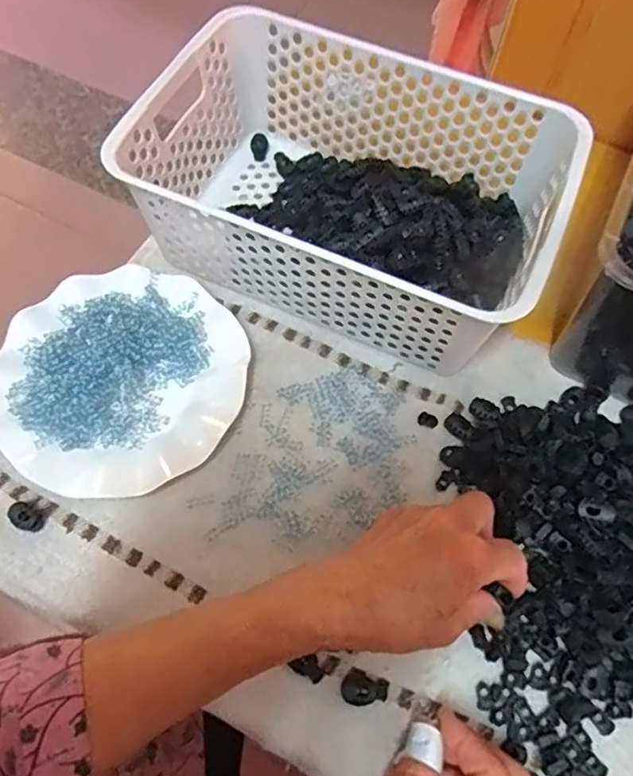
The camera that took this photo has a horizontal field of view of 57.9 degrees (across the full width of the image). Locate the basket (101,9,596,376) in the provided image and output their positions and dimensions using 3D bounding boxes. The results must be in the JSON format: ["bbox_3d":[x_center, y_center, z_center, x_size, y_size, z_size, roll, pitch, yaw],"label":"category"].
[{"bbox_3d":[0.027,-0.157,0.456,0.308,0.105,0.208,20,67,8],"label":"basket"}]

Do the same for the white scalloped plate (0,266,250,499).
[{"bbox_3d":[-0.146,-0.009,0.431,0.178,0.032,0.178,0,66,0],"label":"white scalloped plate"}]

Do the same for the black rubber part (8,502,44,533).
[{"bbox_3d":[-0.201,0.090,0.396,0.024,0.009,0.016,32,70,13],"label":"black rubber part"}]

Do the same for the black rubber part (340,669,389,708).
[{"bbox_3d":[0.030,0.190,0.359,0.028,0.006,0.020,17,67,7],"label":"black rubber part"}]

